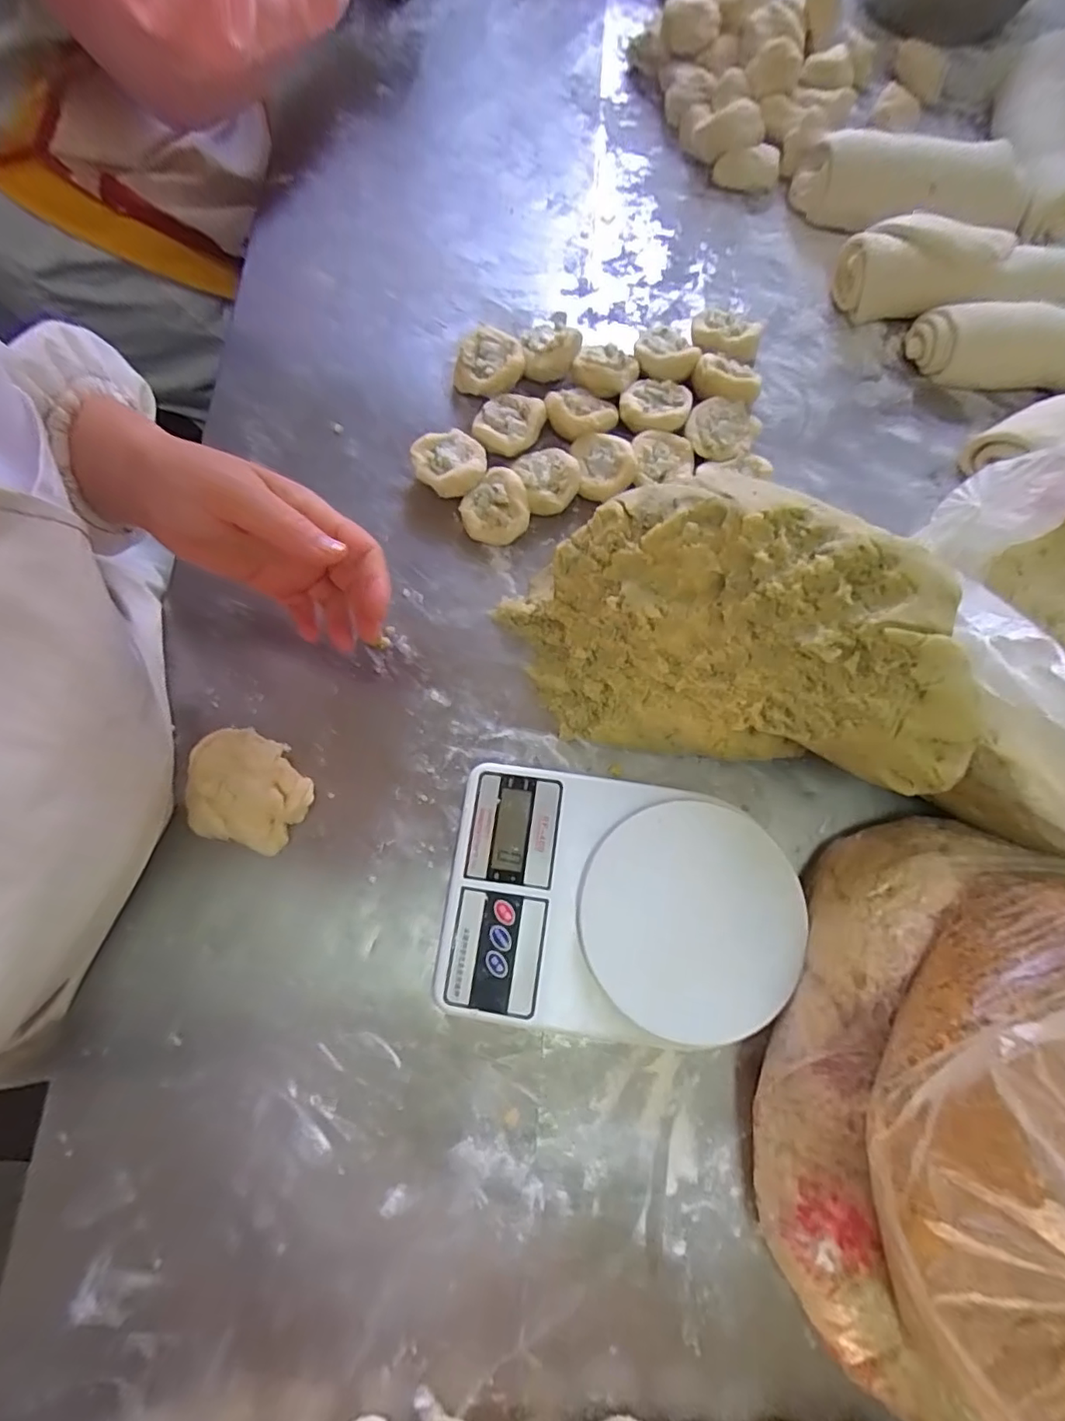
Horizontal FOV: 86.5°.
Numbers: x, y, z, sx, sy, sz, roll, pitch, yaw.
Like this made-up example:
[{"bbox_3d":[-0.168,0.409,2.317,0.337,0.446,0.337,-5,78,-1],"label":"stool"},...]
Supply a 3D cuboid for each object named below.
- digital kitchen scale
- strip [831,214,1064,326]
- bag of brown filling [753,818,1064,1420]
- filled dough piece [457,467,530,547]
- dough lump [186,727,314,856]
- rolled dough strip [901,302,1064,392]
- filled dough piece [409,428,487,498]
[{"bbox_3d":[0.054,0.122,0.358,0.211,0.028,0.149,8,76,2],"label":"digital kitchen scale"},{"bbox_3d":[0.345,-0.349,0.457,0.190,0.049,0.052,8,77,0],"label":"strip"},{"bbox_3d":[0.239,0.211,0.261,0.202,0.188,0.294,19,77,2],"label":"bag of brown filling"},{"bbox_3d":[-0.026,-0.147,0.418,0.049,0.030,0.042,-37,79,-8],"label":"filled dough piece"},{"bbox_3d":[-0.180,0.052,0.362,0.066,0.038,0.069,0,77,-2],"label":"dough lump"},{"bbox_3d":[0.393,-0.285,0.444,0.180,0.048,0.039,12,77,1],"label":"rolled dough strip"},{"bbox_3d":[-0.061,-0.180,0.421,0.051,0.028,0.047,0,76,0],"label":"filled dough piece"}]

